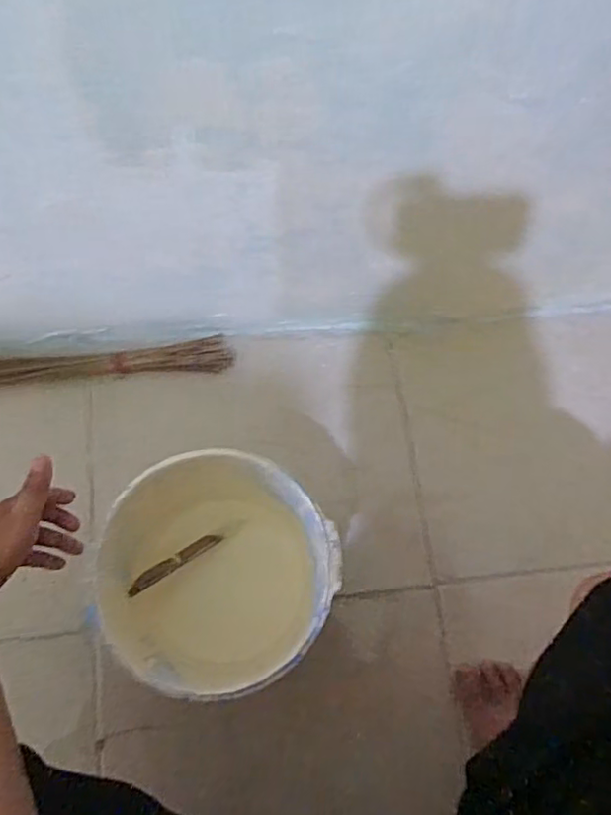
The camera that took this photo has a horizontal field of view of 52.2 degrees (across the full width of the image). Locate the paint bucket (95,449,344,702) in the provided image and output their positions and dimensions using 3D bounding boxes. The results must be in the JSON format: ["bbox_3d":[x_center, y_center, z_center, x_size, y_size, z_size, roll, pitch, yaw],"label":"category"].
[{"bbox_3d":[-0.083,0.169,0.628,0.209,0.188,0.201,1,71,-2],"label":"paint bucket"}]

